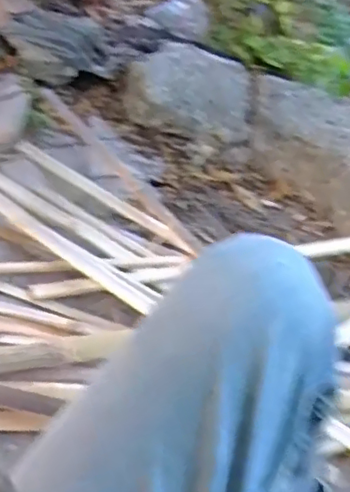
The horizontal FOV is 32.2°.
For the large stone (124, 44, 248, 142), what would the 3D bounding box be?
[{"bbox_3d":[0.027,-0.329,1.274,0.259,0.095,0.204,3,47,-2],"label":"large stone"}]

